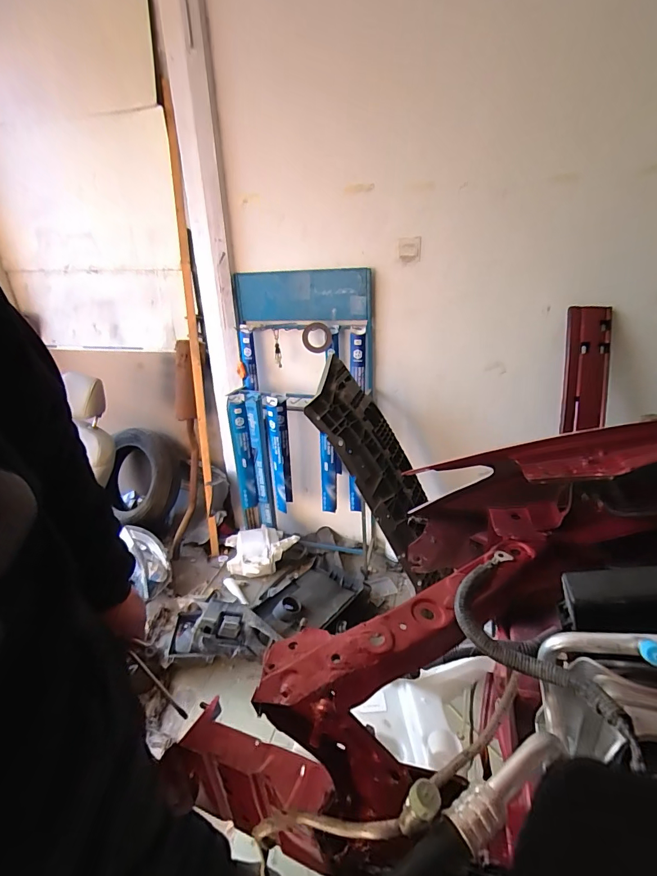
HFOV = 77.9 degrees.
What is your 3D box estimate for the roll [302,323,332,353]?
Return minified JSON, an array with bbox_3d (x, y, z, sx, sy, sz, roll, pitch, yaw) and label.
[{"bbox_3d":[-0.047,-0.408,1.692,0.122,0.131,0.036,-3,23,-2],"label":"roll"}]

